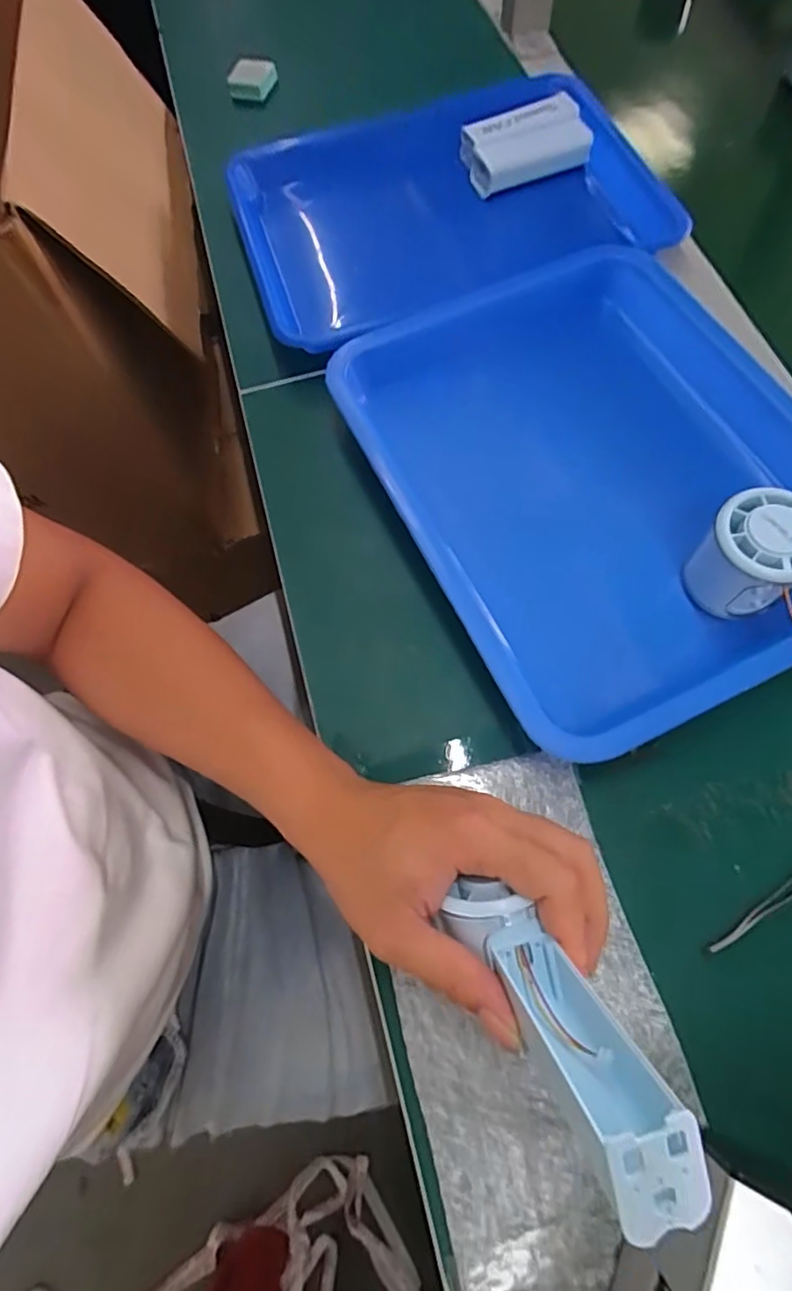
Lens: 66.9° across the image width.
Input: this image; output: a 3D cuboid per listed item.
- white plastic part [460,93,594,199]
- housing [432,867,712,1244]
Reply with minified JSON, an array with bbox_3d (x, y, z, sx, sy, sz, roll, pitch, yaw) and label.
[{"bbox_3d":[0.114,-0.431,0.519,0.098,0.031,0.062,-21,68,-6],"label":"white plastic part"},{"bbox_3d":[0.056,0.130,0.212,0.034,0.119,0.037,-29,106,-9],"label":"housing"}]

